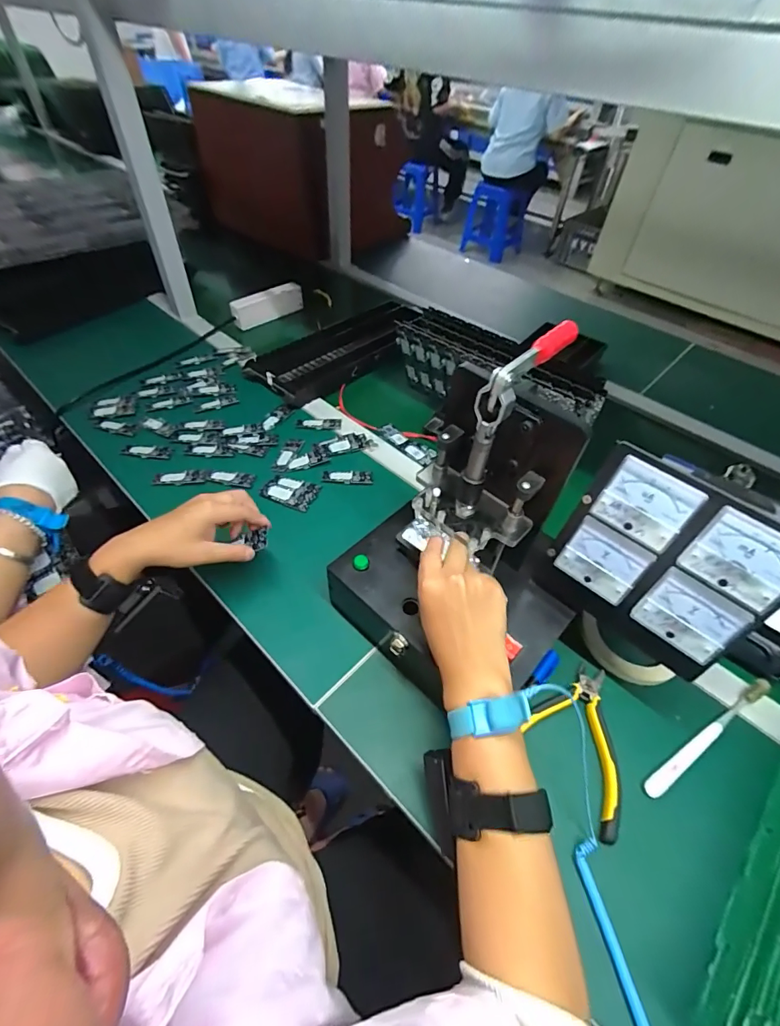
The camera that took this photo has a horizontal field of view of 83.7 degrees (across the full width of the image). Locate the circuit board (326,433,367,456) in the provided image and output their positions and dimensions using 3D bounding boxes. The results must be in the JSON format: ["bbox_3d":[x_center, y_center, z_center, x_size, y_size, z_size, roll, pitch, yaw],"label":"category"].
[{"bbox_3d":[-0.069,-0.107,0.673,0.065,0.006,0.036,-17,53,-16],"label":"circuit board"}]

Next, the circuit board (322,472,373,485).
[{"bbox_3d":[-0.061,-0.052,0.626,0.071,0.004,0.024,0,50,-3],"label":"circuit board"}]

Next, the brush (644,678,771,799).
[{"bbox_3d":[0.310,0.216,0.423,0.183,0.018,0.015,-24,55,-21],"label":"brush"}]

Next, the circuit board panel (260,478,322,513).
[{"bbox_3d":[-0.138,-0.031,0.606,0.071,0.007,0.049,17,51,11],"label":"circuit board panel"}]

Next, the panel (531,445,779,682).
[{"bbox_3d":[0.225,0.044,0.368,0.154,0.162,0.030,38,36,23],"label":"panel"}]

